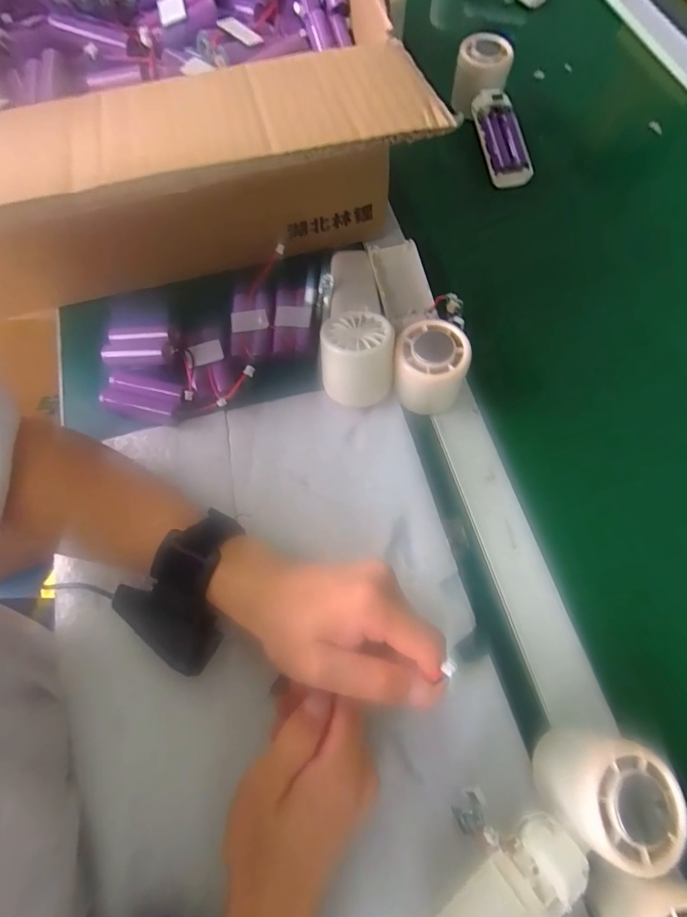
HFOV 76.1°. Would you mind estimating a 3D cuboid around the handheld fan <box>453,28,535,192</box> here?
[{"bbox_3d":[0.165,-0.367,0.478,0.053,0.050,0.160,-15,86,-7],"label":"handheld fan"}]

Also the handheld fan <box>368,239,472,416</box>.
[{"bbox_3d":[0.061,-0.115,0.372,0.065,0.059,0.164,-6,60,-4],"label":"handheld fan"}]

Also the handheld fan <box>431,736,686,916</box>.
[{"bbox_3d":[0.097,0.209,0.233,0.165,0.046,0.063,-33,72,-10],"label":"handheld fan"}]

